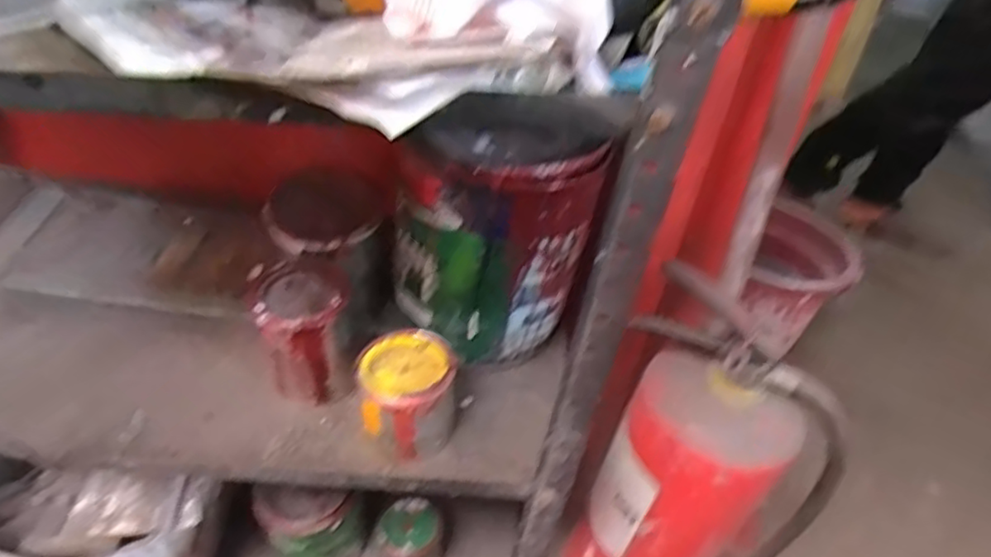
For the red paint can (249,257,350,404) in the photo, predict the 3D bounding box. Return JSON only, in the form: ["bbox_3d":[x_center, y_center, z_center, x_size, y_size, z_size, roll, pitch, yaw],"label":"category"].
[{"bbox_3d":[-0.157,0.046,0.537,0.068,0.100,0.067,4,40,-4],"label":"red paint can"}]

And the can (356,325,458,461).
[{"bbox_3d":[-0.070,0.092,0.524,0.072,0.071,0.078,4,40,-4],"label":"can"}]

